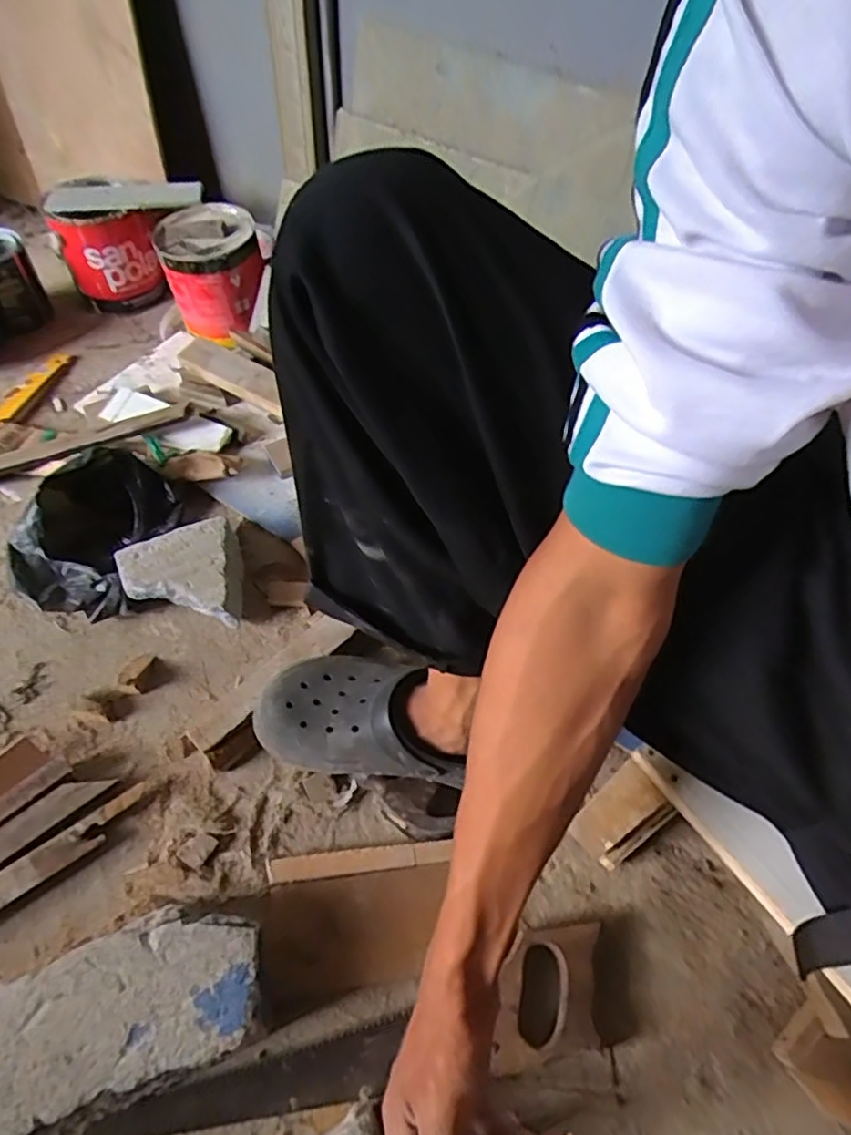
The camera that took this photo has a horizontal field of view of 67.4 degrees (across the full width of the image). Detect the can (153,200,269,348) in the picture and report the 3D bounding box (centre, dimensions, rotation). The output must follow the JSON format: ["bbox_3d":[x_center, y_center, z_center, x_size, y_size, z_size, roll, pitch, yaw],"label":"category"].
[{"bbox_3d":[-0.331,-0.464,1.012,0.148,0.153,0.156,-13,57,-12],"label":"can"}]

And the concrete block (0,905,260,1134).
[{"bbox_3d":[-0.235,0.355,0.511,0.205,0.064,0.113,-18,58,-14],"label":"concrete block"}]

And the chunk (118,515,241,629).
[{"bbox_3d":[-0.284,0.019,0.753,0.122,0.080,0.120,-10,57,-10],"label":"chunk"}]

